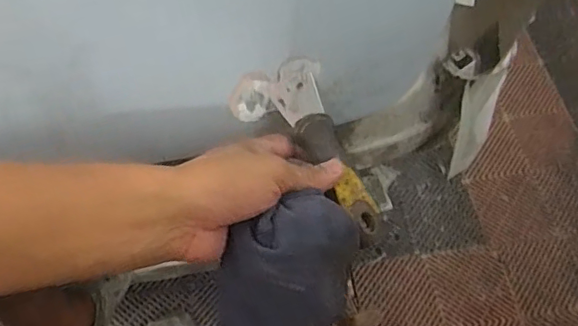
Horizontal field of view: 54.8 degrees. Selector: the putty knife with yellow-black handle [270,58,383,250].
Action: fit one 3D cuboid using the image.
[{"bbox_3d":[0.031,-0.009,0.433,0.037,0.019,0.152,-24,78,-12],"label":"putty knife with yellow-black handle"}]

